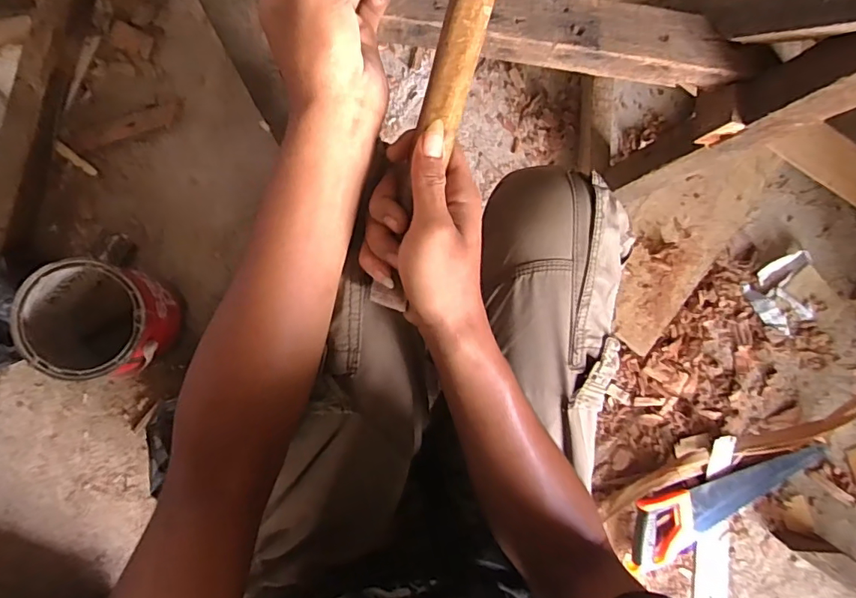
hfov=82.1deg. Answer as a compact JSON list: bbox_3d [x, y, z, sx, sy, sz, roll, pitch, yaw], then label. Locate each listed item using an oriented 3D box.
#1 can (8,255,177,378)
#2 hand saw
[{"bbox_3d":[-0.443,0.028,0.686,0.151,0.163,0.139,0,87,-9],"label":"can"},{"bbox_3d":[0.546,0.369,0.884,0.424,0.031,0.121,-14,89,-9],"label":"hand saw"}]

